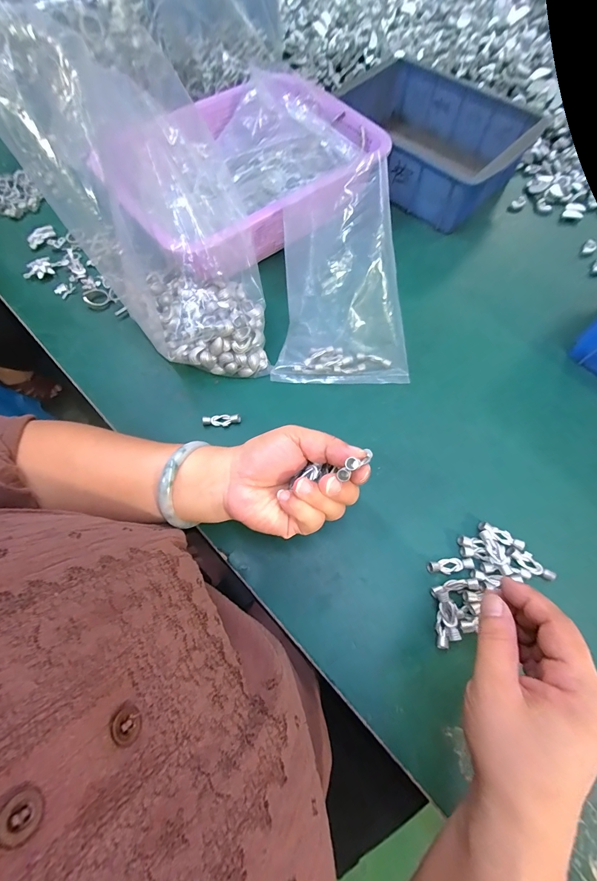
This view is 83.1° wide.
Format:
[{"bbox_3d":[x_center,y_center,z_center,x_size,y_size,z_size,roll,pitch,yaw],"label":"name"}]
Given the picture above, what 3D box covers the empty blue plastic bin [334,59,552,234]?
[{"bbox_3d":[0.176,-0.400,0.463,0.236,0.080,0.185,38,75,14],"label":"empty blue plastic bin"}]

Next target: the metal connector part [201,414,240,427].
[{"bbox_3d":[-0.078,-0.021,0.342,0.038,0.008,0.011,-6,69,-1],"label":"metal connector part"}]

